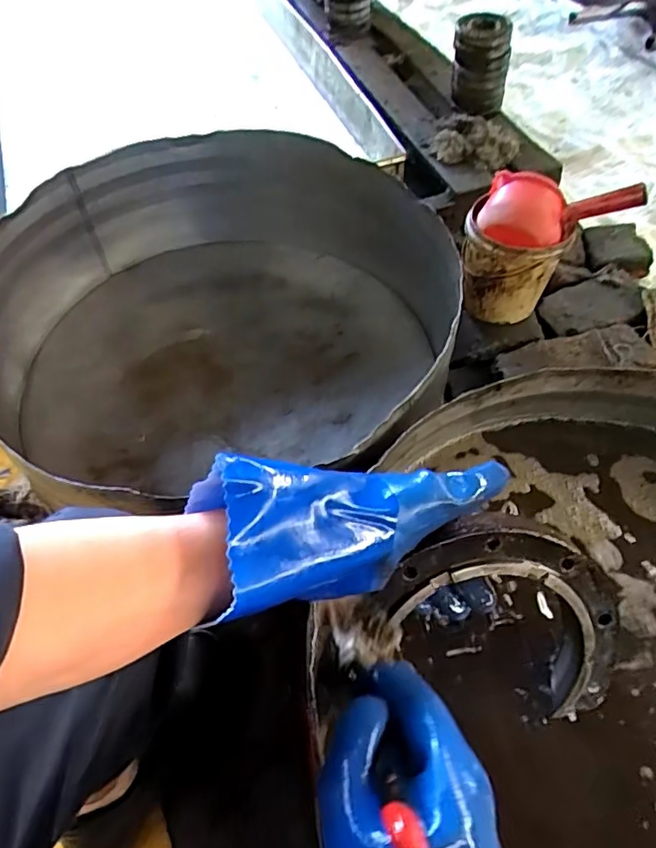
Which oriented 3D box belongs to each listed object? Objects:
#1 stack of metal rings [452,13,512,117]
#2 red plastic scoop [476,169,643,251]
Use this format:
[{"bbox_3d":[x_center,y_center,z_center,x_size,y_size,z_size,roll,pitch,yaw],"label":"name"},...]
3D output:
[{"bbox_3d":[0.341,-0.798,1.291,0.127,0.165,0.113,15,56,10],"label":"stack of metal rings"},{"bbox_3d":[0.371,-0.348,0.935,0.244,0.075,0.112,3,57,4],"label":"red plastic scoop"}]

